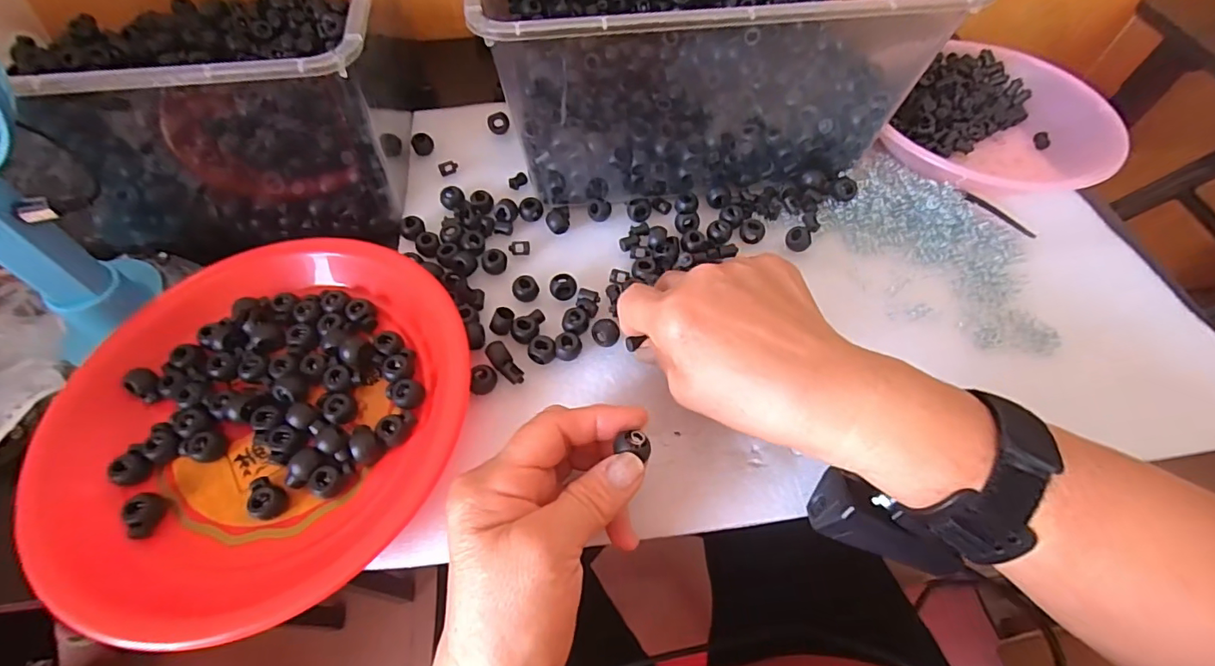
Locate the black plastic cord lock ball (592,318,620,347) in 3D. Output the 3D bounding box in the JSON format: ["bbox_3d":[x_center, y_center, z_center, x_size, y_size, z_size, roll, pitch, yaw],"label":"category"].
[{"bbox_3d":[-0.001,-0.001,0.324,0.017,0.014,0.014,0,59,0],"label":"black plastic cord lock ball"}]

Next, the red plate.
[{"bbox_3d":[-0.197,0.032,0.289,0.234,0.046,0.219,0,59,0],"label":"red plate"}]

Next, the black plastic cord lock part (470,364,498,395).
[{"bbox_3d":[-0.074,0.028,0.308,0.014,0.011,0.015,3,59,2],"label":"black plastic cord lock part"}]

